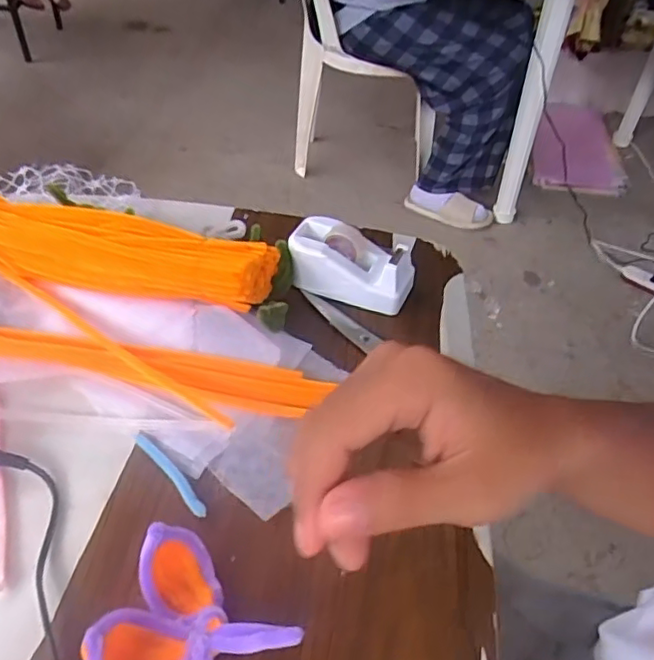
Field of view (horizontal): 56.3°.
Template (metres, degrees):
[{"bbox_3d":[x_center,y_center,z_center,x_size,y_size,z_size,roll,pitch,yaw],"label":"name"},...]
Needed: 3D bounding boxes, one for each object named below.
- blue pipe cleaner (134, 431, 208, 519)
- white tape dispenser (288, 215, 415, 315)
[{"bbox_3d":[-0.098,0.088,0.384,0.010,0.006,0.077,-31,55,-30],"label":"blue pipe cleaner"},{"bbox_3d":[0.021,-0.055,0.511,0.102,0.044,0.054,21,46,17],"label":"white tape dispenser"}]

